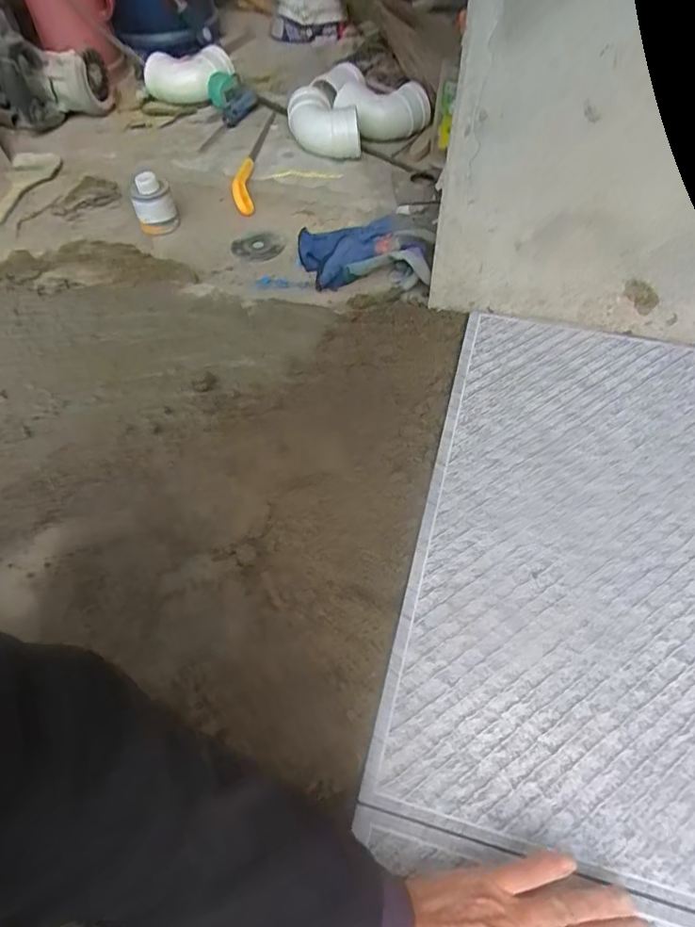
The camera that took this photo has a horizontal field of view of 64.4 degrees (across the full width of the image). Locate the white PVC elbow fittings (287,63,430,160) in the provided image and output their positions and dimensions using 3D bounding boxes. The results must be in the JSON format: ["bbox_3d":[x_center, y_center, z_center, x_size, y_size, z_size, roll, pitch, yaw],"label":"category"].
[{"bbox_3d":[0.003,-0.657,1.033,0.223,0.073,0.209,-1,56,2],"label":"white PVC elbow fittings"}]

